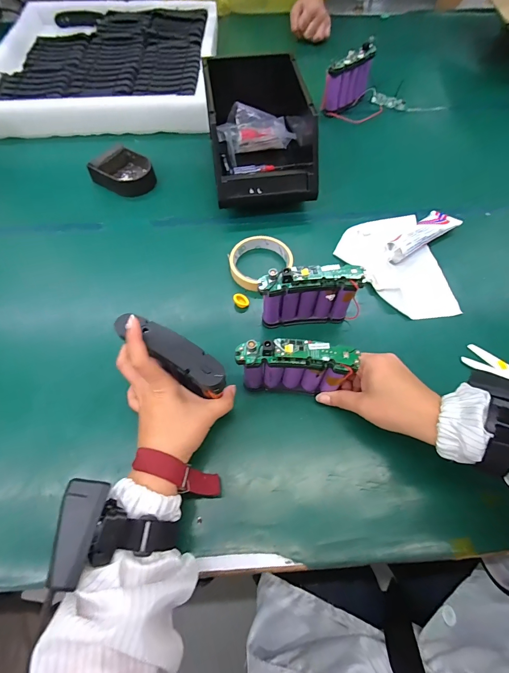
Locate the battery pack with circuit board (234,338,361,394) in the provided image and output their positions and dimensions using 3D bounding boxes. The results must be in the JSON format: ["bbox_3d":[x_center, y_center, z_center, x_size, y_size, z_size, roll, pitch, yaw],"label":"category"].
[{"bbox_3d":[0.041,0.035,0.349,0.112,0.092,0.024,3,61,4],"label":"battery pack with circuit board"}]

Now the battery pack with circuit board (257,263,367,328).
[{"bbox_3d":[0.069,-0.047,0.396,0.121,0.094,0.024,-3,62,-2],"label":"battery pack with circuit board"}]

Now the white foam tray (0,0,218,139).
[{"bbox_3d":[-0.321,-0.617,0.737,0.467,0.069,0.502,-2,61,1],"label":"white foam tray"}]

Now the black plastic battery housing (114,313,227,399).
[{"bbox_3d":[-0.081,0.018,0.326,0.122,0.042,0.030,33,67,13],"label":"black plastic battery housing"}]

